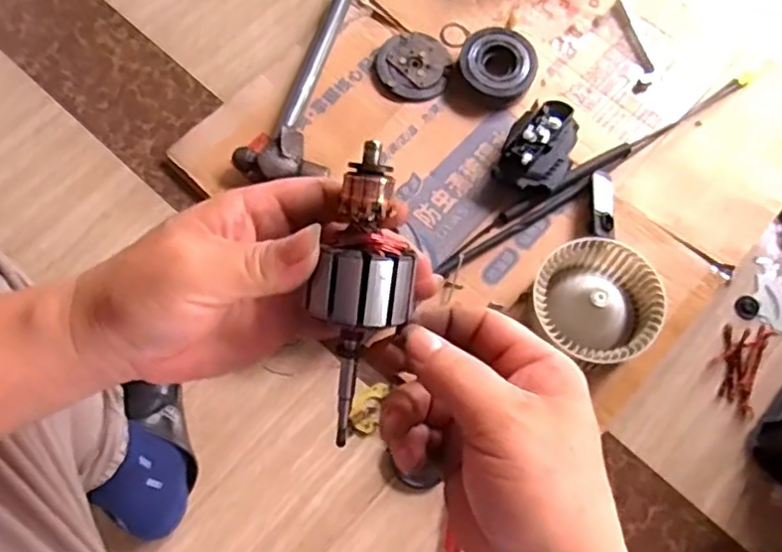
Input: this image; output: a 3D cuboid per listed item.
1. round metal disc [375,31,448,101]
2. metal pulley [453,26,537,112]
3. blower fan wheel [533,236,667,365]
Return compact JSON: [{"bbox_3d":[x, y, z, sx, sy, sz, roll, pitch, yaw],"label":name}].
[{"bbox_3d":[0.029,-0.297,0.895,0.095,0.013,0.106,7,73,-1],"label":"round metal disc"},{"bbox_3d":[0.146,-0.288,0.886,0.102,0.041,0.108,1,73,-2],"label":"metal pulley"},{"bbox_3d":[0.238,0.033,0.750,0.140,0.074,0.134,1,73,-2],"label":"blower fan wheel"}]

